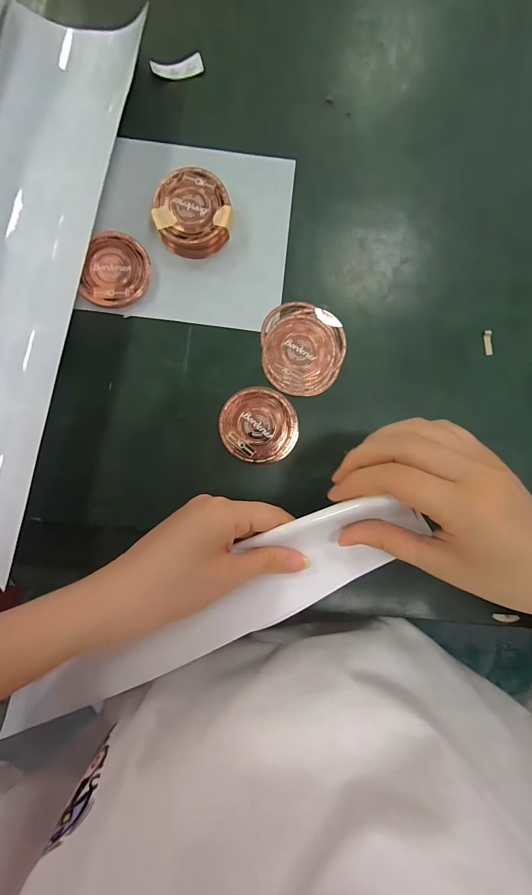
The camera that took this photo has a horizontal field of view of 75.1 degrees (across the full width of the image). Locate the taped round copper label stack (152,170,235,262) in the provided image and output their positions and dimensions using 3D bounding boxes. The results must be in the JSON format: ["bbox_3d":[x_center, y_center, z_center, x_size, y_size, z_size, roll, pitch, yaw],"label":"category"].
[{"bbox_3d":[-0.060,-0.190,0.281,0.059,0.021,0.058,0,88,-4],"label":"taped round copper label stack"}]

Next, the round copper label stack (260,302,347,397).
[{"bbox_3d":[0.032,-0.084,0.291,0.069,0.004,0.076,-2,89,-4],"label":"round copper label stack"}]

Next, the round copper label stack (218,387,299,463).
[{"bbox_3d":[-0.006,-0.018,0.285,0.063,0.004,0.060,0,88,-4],"label":"round copper label stack"}]

